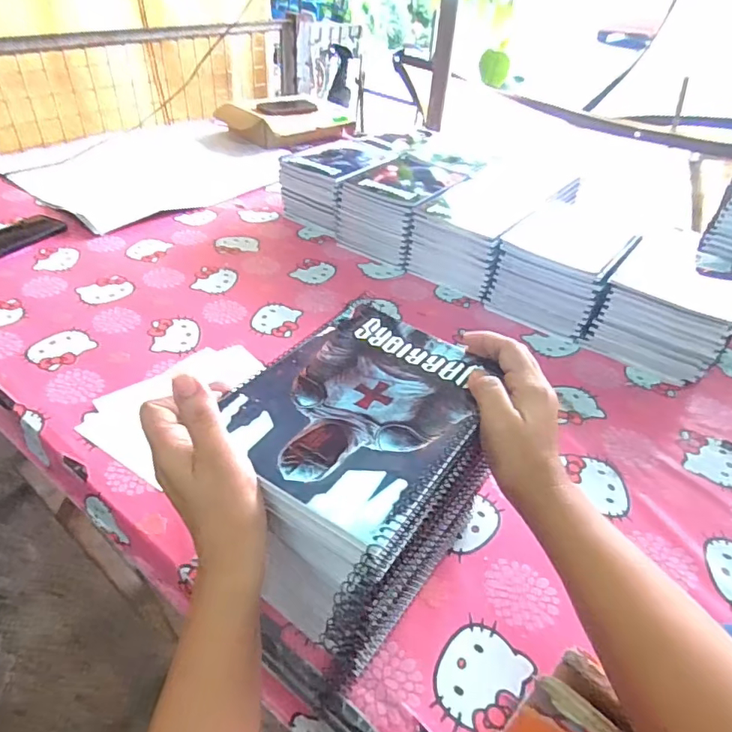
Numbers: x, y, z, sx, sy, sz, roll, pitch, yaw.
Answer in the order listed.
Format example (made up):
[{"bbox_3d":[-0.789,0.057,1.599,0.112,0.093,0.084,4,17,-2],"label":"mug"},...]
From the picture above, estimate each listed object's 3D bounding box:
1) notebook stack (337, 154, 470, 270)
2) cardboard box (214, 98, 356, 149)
[{"bbox_3d":[0.072,-0.300,0.982,0.164,0.118,0.223,28,44,25],"label":"notebook stack"},{"bbox_3d":[-0.210,-0.687,1.430,0.309,0.076,0.255,-30,50,-35],"label":"cardboard box"}]

